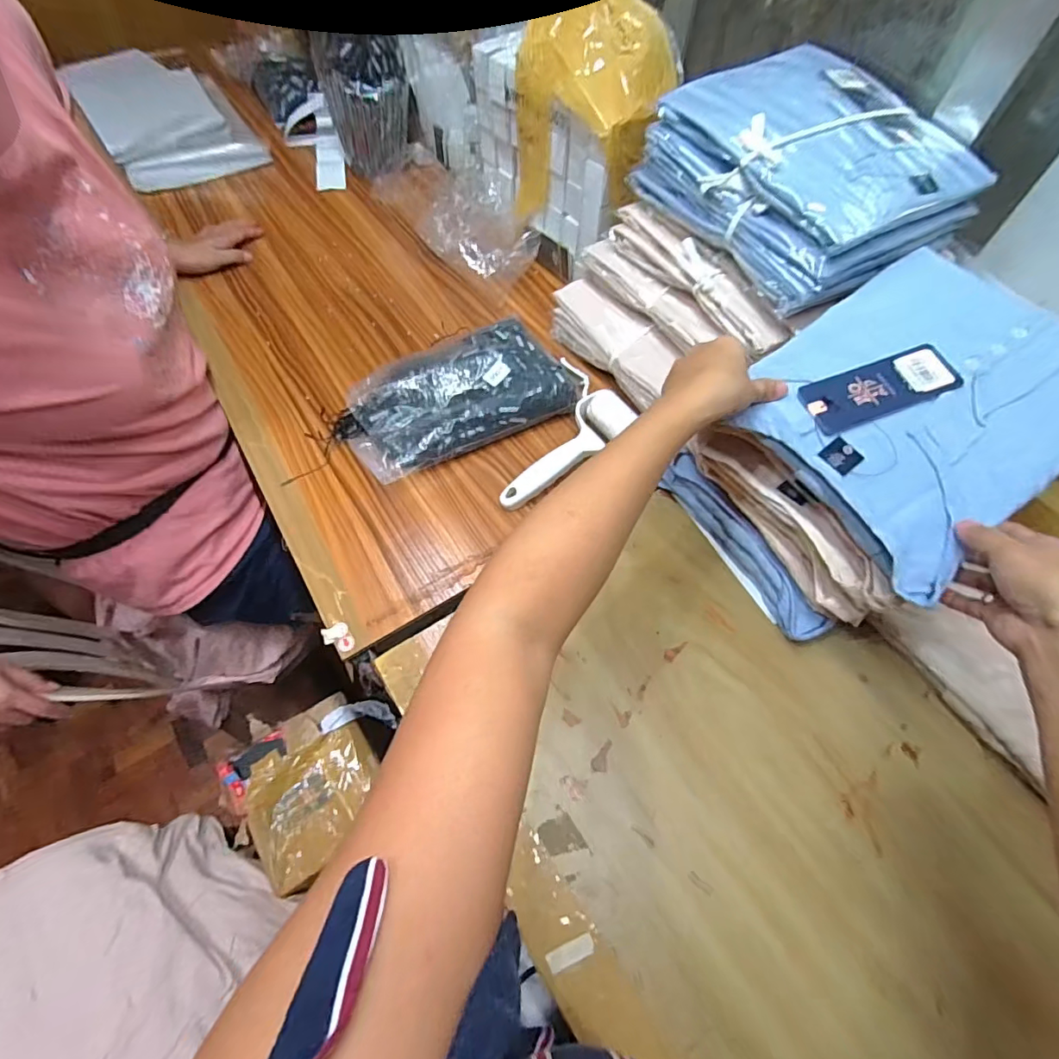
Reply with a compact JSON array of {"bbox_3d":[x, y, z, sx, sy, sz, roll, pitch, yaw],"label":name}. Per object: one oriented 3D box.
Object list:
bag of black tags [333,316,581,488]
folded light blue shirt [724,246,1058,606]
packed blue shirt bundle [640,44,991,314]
[{"bbox_3d":[-0.090,-0.158,0.604,0.281,0.052,0.148,-22,64,-14],"label":"bag of black tags"},{"bbox_3d":[0.323,-0.111,0.401,0.272,0.020,0.206,-35,70,-10],"label":"folded light blue shirt"},{"bbox_3d":[0.277,-0.360,0.502,0.221,0.089,0.258,-27,65,-17],"label":"packed blue shirt bundle"}]

